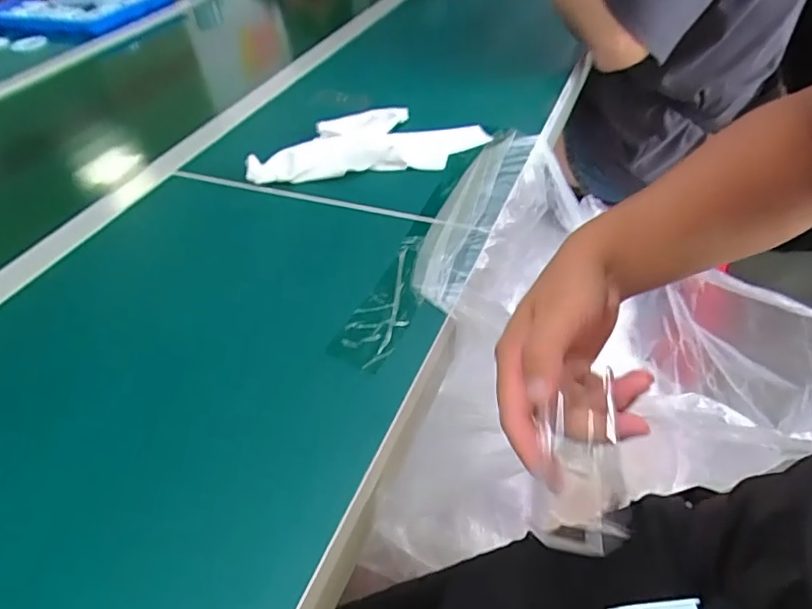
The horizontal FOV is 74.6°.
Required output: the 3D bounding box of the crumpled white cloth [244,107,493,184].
[{"bbox_3d":[-0.039,-0.175,0.557,0.235,0.027,0.112,-6,44,0],"label":"crumpled white cloth"}]

